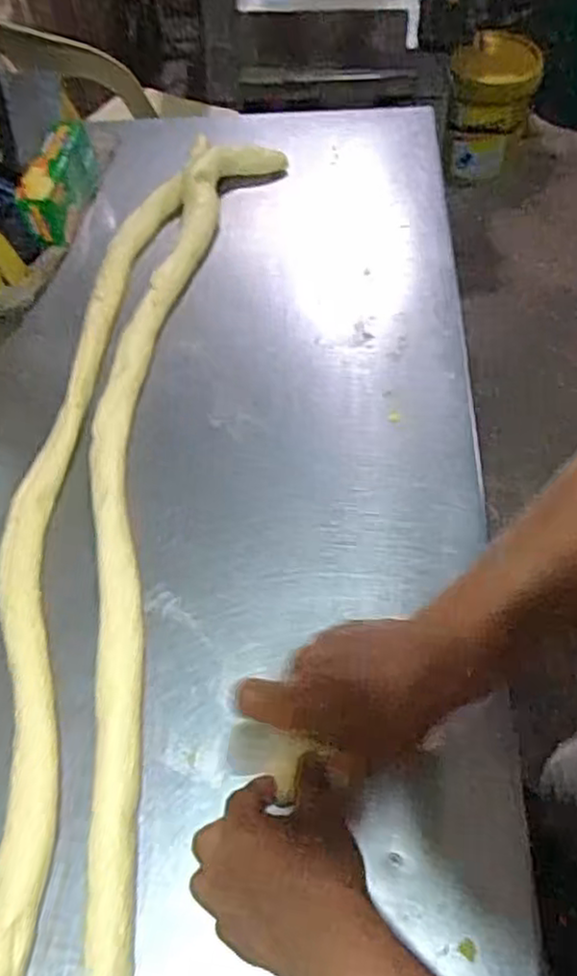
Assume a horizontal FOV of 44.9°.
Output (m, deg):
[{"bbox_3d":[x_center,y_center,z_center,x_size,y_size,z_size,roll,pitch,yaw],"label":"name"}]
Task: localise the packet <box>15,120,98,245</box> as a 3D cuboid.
[{"bbox_3d":[-0.278,-0.380,0.858,0.048,0.061,0.170,10,58,11],"label":"packet"}]

